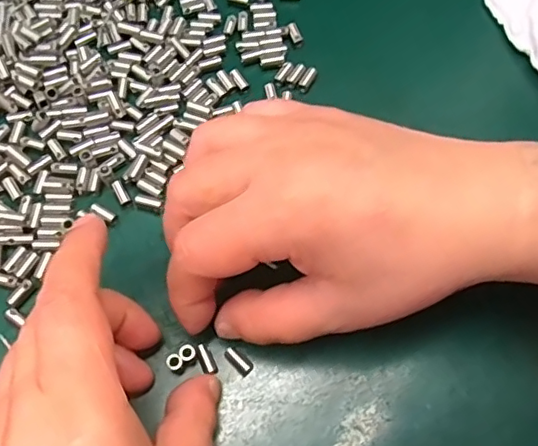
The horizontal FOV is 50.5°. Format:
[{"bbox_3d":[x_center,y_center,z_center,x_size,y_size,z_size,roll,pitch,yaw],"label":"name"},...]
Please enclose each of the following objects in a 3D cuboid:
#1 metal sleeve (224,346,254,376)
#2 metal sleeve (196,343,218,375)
[{"bbox_3d":[-0.012,0.057,0.236,0.007,0.005,0.013,-41,74,-18],"label":"metal sleeve"},{"bbox_3d":[-0.026,0.056,0.235,0.006,0.005,0.013,-20,69,-11],"label":"metal sleeve"}]

